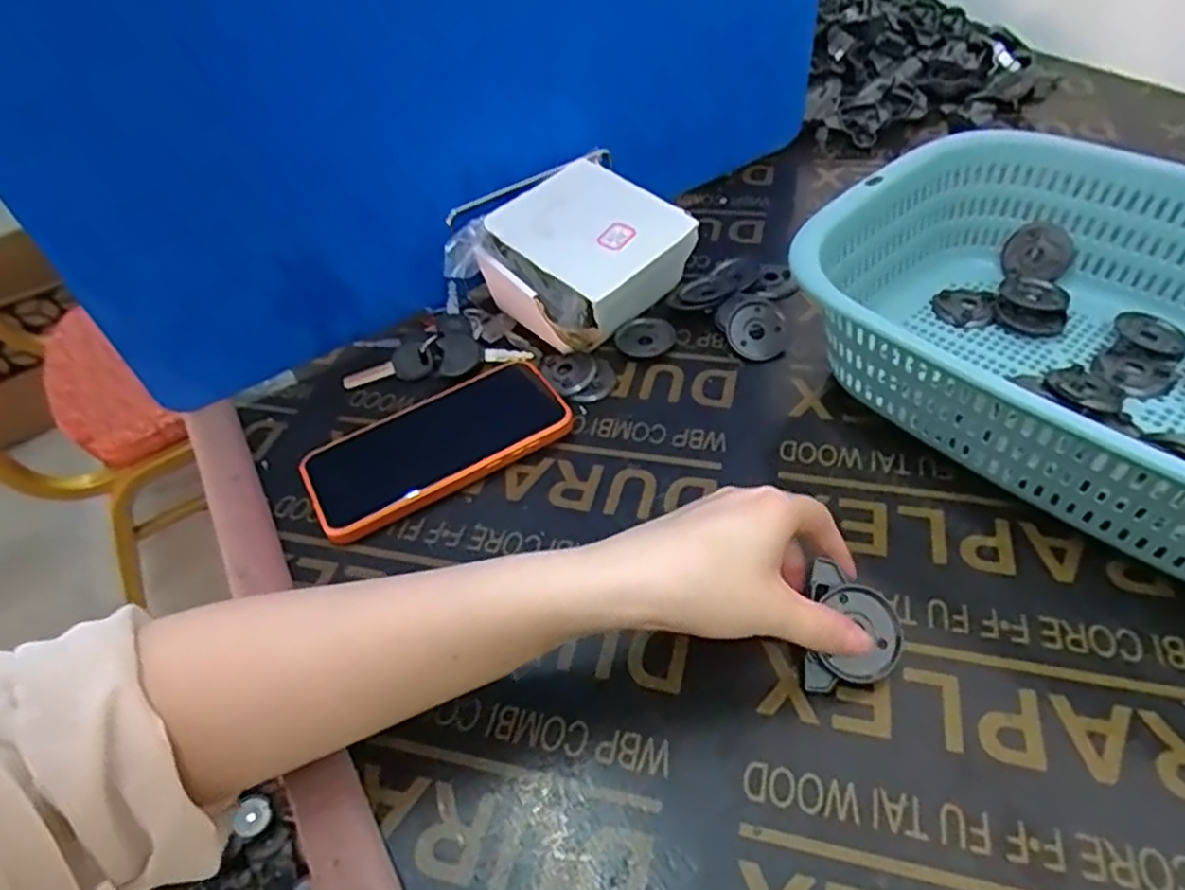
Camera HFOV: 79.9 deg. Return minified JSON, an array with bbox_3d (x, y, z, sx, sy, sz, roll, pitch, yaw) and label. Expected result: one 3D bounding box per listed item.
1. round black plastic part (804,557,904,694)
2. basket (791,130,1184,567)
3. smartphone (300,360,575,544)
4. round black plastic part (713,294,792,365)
[{"bbox_3d":[0.118,0.085,0.336,0.050,0.014,0.055,-19,77,2],"label":"round black plastic part"},{"bbox_3d":[0.303,-0.054,0.393,0.248,0.099,0.336,-31,51,-21],"label":"basket"},{"bbox_3d":[-0.099,-0.002,0.452,0.163,0.016,0.083,-26,50,-16],"label":"smartphone"},{"bbox_3d":[0.114,-0.085,0.500,0.044,0.017,0.056,-16,58,4],"label":"round black plastic part"}]

